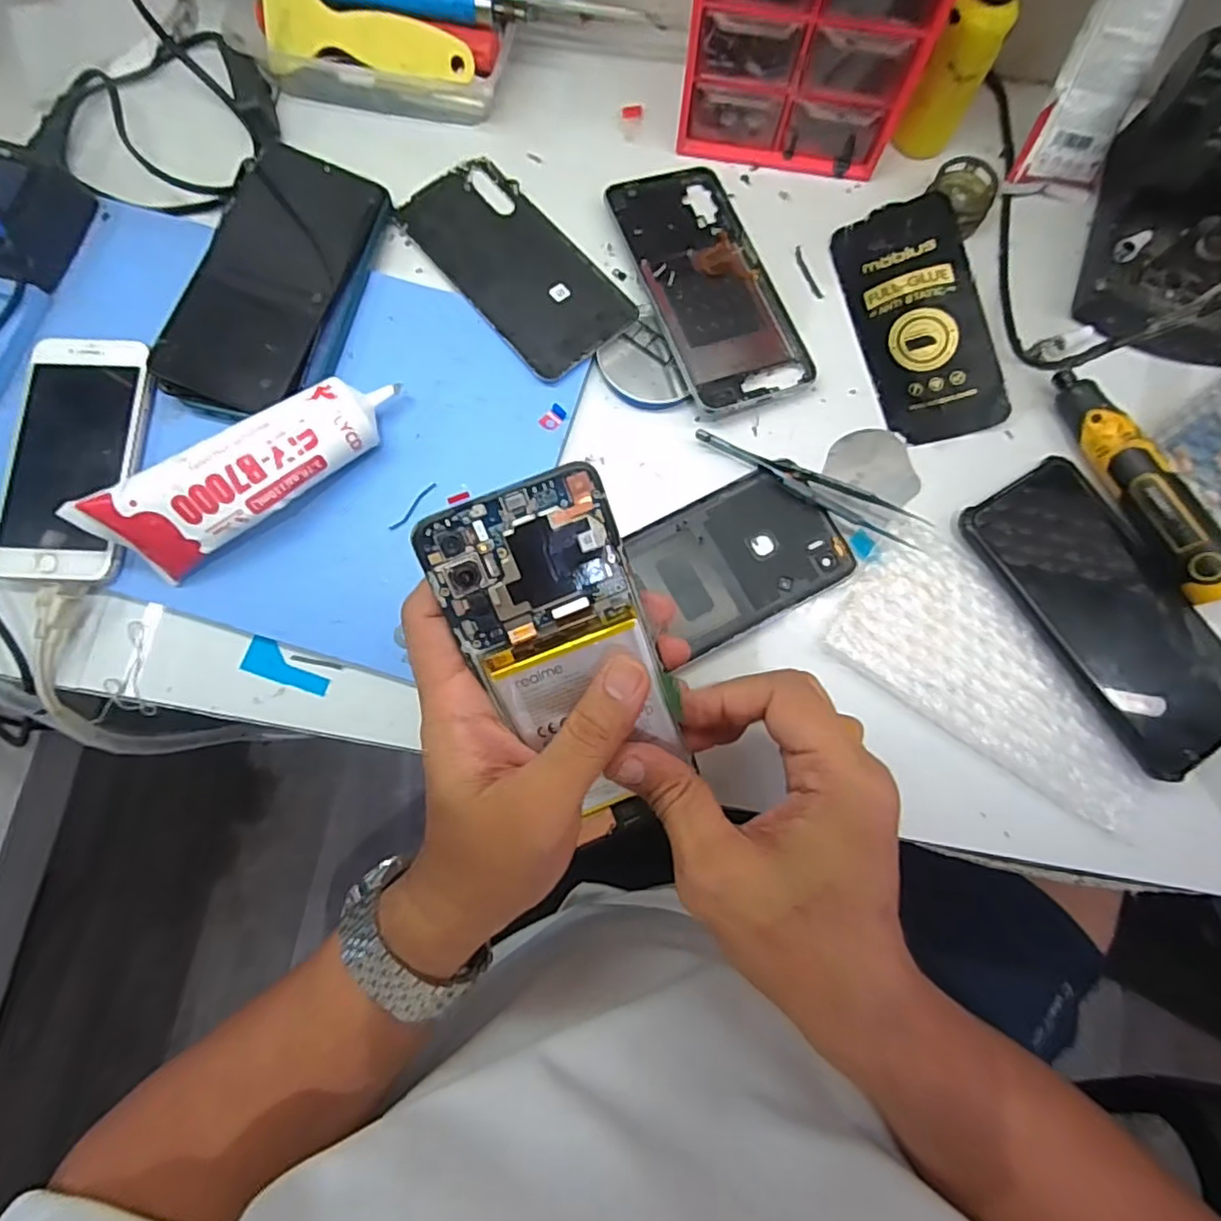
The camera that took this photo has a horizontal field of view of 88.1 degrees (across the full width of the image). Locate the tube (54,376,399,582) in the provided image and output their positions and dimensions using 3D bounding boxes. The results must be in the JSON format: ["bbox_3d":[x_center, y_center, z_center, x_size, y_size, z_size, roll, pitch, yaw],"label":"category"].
[{"bbox_3d":[-0.180,-0.068,0.324,0.151,0.045,0.041,-33,81,-5],"label":"tube"}]

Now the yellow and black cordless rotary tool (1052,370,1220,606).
[{"bbox_3d":[0.287,-0.070,0.338,0.029,0.027,0.139,-26,80,-4],"label":"yellow and black cordless rotary tool"}]

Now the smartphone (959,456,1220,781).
[{"bbox_3d":[0.265,-0.001,0.328,0.081,0.006,0.165,-30,80,-5],"label":"smartphone"}]

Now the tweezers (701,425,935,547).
[{"bbox_3d":[0.109,-0.069,0.350,0.132,0.013,0.023,22,80,4],"label":"tweezers"}]

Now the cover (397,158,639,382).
[{"bbox_3d":[-0.057,-0.207,0.374,0.070,0.011,0.153,-38,81,-6],"label":"cover"}]

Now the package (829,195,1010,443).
[{"bbox_3d":[0.182,-0.172,0.370,0.070,0.009,0.143,-14,84,9],"label":"package"}]

